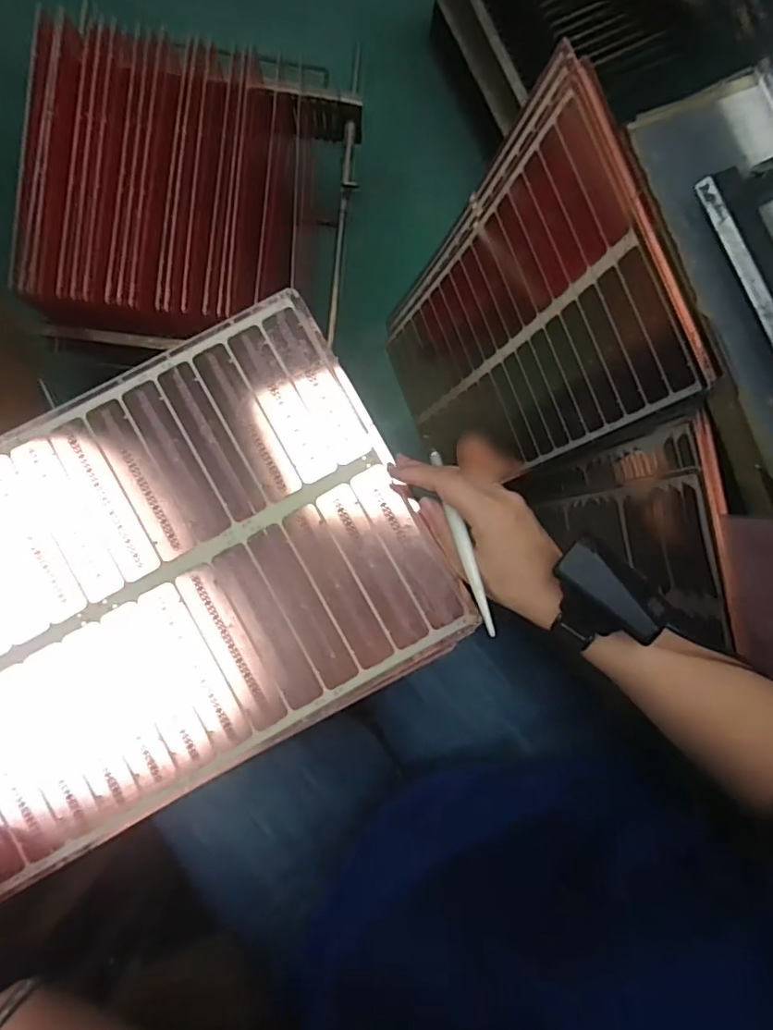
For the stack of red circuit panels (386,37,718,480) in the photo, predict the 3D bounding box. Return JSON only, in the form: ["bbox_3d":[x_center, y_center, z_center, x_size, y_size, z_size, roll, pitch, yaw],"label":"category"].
[{"bbox_3d":[0.141,-0.224,0.718,0.029,0.506,0.329,-21,87,-20],"label":"stack of red circuit panels"}]

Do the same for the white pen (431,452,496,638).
[{"bbox_3d":[0.053,0.021,0.388,0.007,0.006,0.126,-13,73,-4],"label":"white pen"}]

